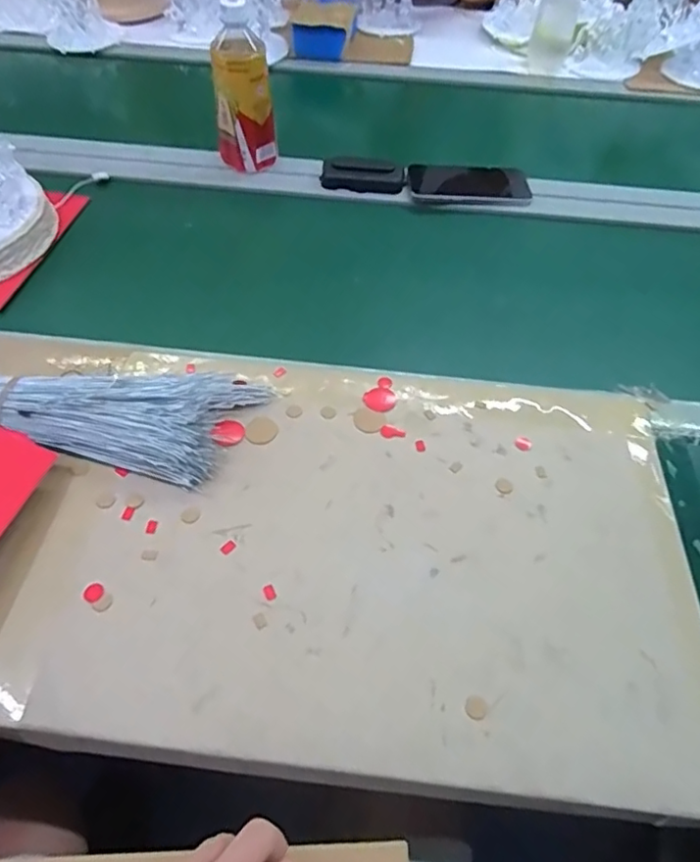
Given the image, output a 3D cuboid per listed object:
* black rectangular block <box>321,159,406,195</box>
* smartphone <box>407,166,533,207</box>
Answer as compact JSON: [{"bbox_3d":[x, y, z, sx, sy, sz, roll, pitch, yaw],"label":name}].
[{"bbox_3d":[0.018,-0.328,0.742,0.106,0.022,0.047,4,52,0],"label":"black rectangular block"},{"bbox_3d":[0.157,-0.324,0.754,0.158,0.016,0.068,7,52,2],"label":"smartphone"}]

